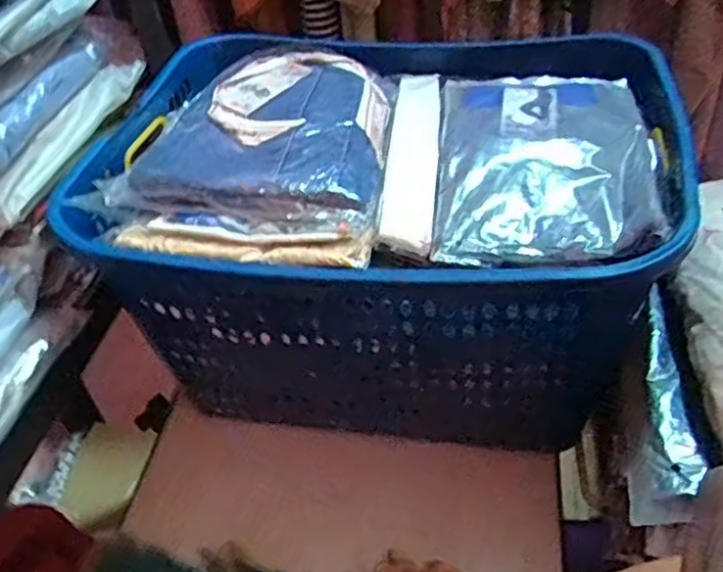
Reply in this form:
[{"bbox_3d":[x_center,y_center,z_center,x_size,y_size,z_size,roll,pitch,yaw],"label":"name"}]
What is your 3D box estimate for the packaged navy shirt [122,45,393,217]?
[{"bbox_3d":[-0.076,-0.160,0.689,0.207,0.040,0.257,3,43,11],"label":"packaged navy shirt"}]

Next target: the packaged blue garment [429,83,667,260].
[{"bbox_3d":[0.172,-0.126,0.662,0.186,0.039,0.272,2,43,10],"label":"packaged blue garment"}]

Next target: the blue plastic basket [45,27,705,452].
[{"bbox_3d":[0.040,-0.068,0.777,0.522,0.312,0.419,4,43,13],"label":"blue plastic basket"}]

